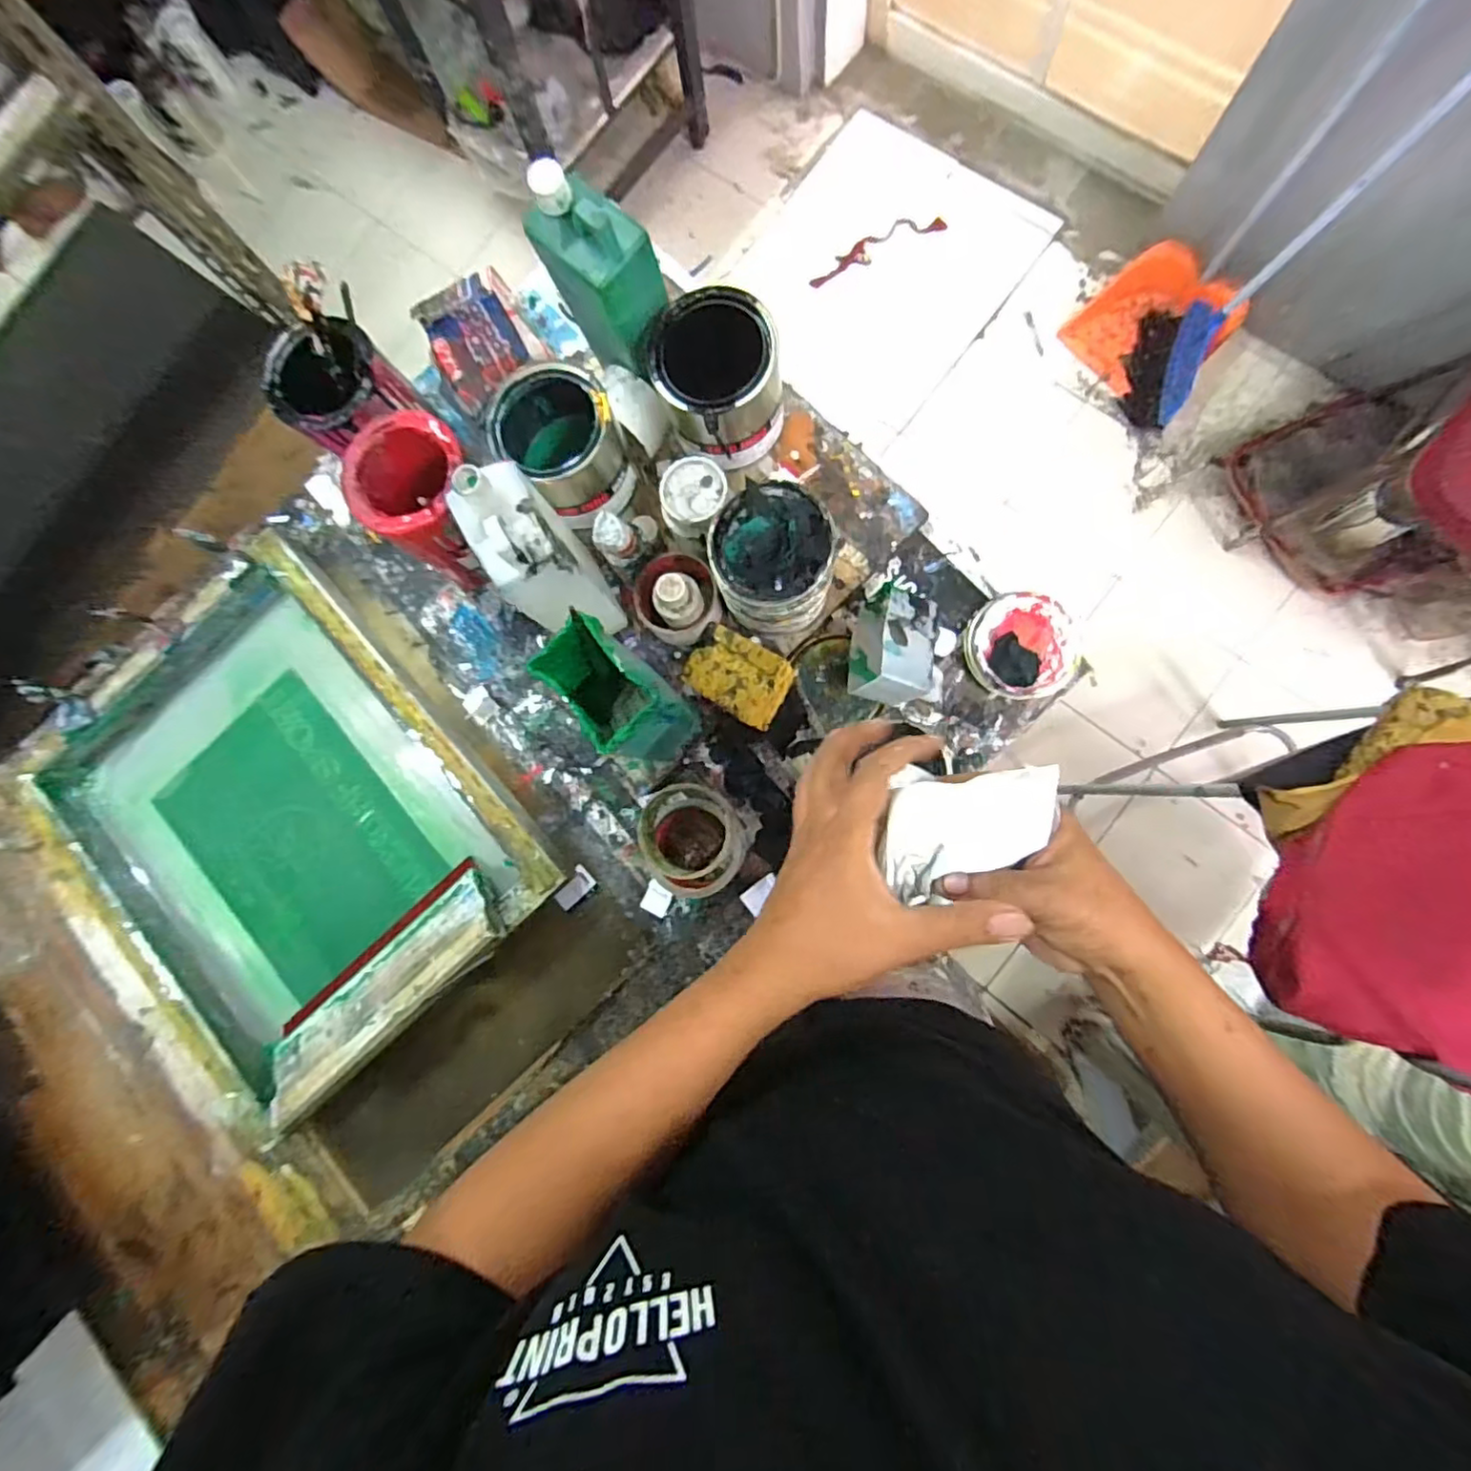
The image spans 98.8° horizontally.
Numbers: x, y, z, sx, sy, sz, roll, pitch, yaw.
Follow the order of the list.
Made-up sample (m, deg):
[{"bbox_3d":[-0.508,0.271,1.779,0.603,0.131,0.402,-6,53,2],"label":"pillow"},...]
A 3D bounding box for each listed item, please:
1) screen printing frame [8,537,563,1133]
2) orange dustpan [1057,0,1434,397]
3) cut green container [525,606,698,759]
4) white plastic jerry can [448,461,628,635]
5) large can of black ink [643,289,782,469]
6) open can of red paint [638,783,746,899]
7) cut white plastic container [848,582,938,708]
[{"bbox_3d":[-0.499,0.100,0.664,0.438,0.062,0.530,-42,81,0],"label":"screen printing frame"},{"bbox_3d":[0.889,-0.962,1.062,0.301,0.864,0.258,39,89,9],"label":"orange dustpan"},{"bbox_3d":[-0.095,-0.030,0.562,0.094,0.203,0.067,41,89,9],"label":"cut green container"},{"bbox_3d":[-0.157,-0.145,0.562,0.065,0.232,0.110,-29,82,2],"label":"white plastic jerry can"},{"bbox_3d":[-0.013,-0.309,0.557,0.104,0.098,0.097,-1,84,6],"label":"large can of black ink"},{"bbox_3d":[-0.037,0.101,0.603,0.090,0.078,0.106,-10,83,5],"label":"open can of red paint"},{"bbox_3d":[0.149,-0.082,0.597,0.073,0.074,0.108,5,84,7],"label":"cut white plastic container"}]

